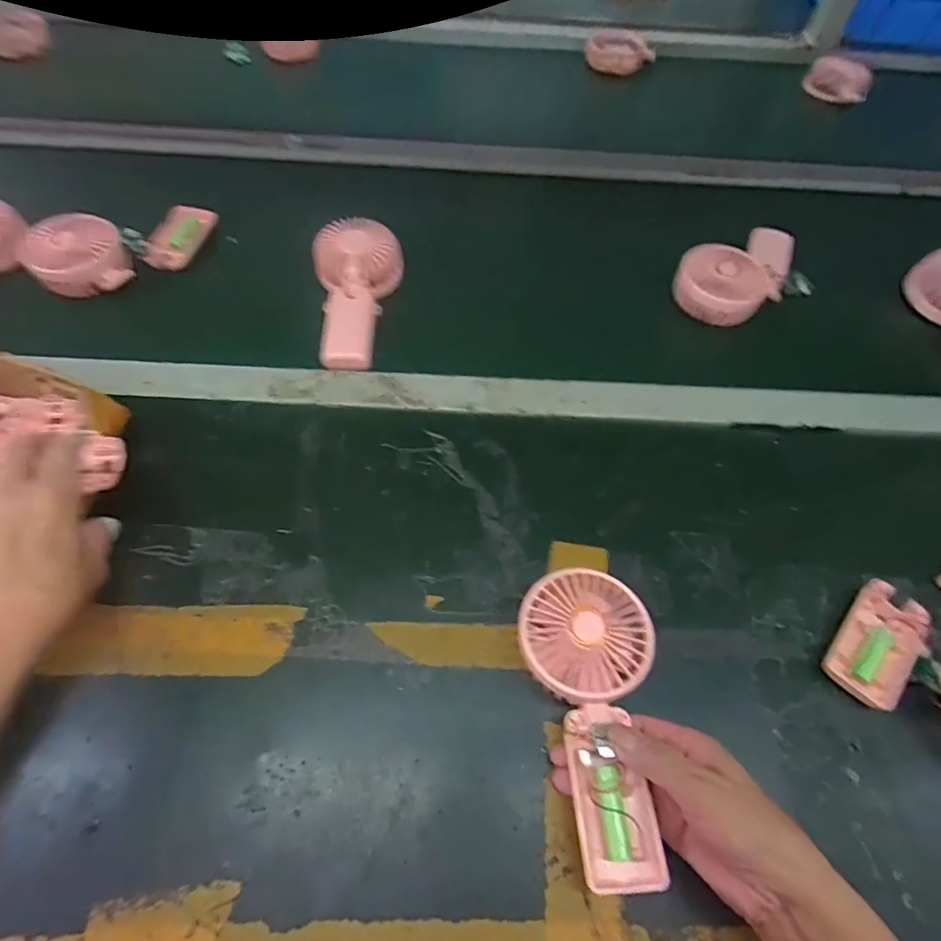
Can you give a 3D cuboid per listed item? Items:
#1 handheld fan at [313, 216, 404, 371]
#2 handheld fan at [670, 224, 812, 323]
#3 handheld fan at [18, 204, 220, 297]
[{"bbox_3d":[-0.110,-0.180,0.540,0.085,0.038,0.170,-6,59,-6],"label":"handheld fan"},{"bbox_3d":[0.301,-0.218,0.579,0.171,0.047,0.098,-29,64,-18],"label":"handheld fan"},{"bbox_3d":[-0.365,-0.240,0.579,0.093,0.058,0.183,42,53,20],"label":"handheld fan"}]

